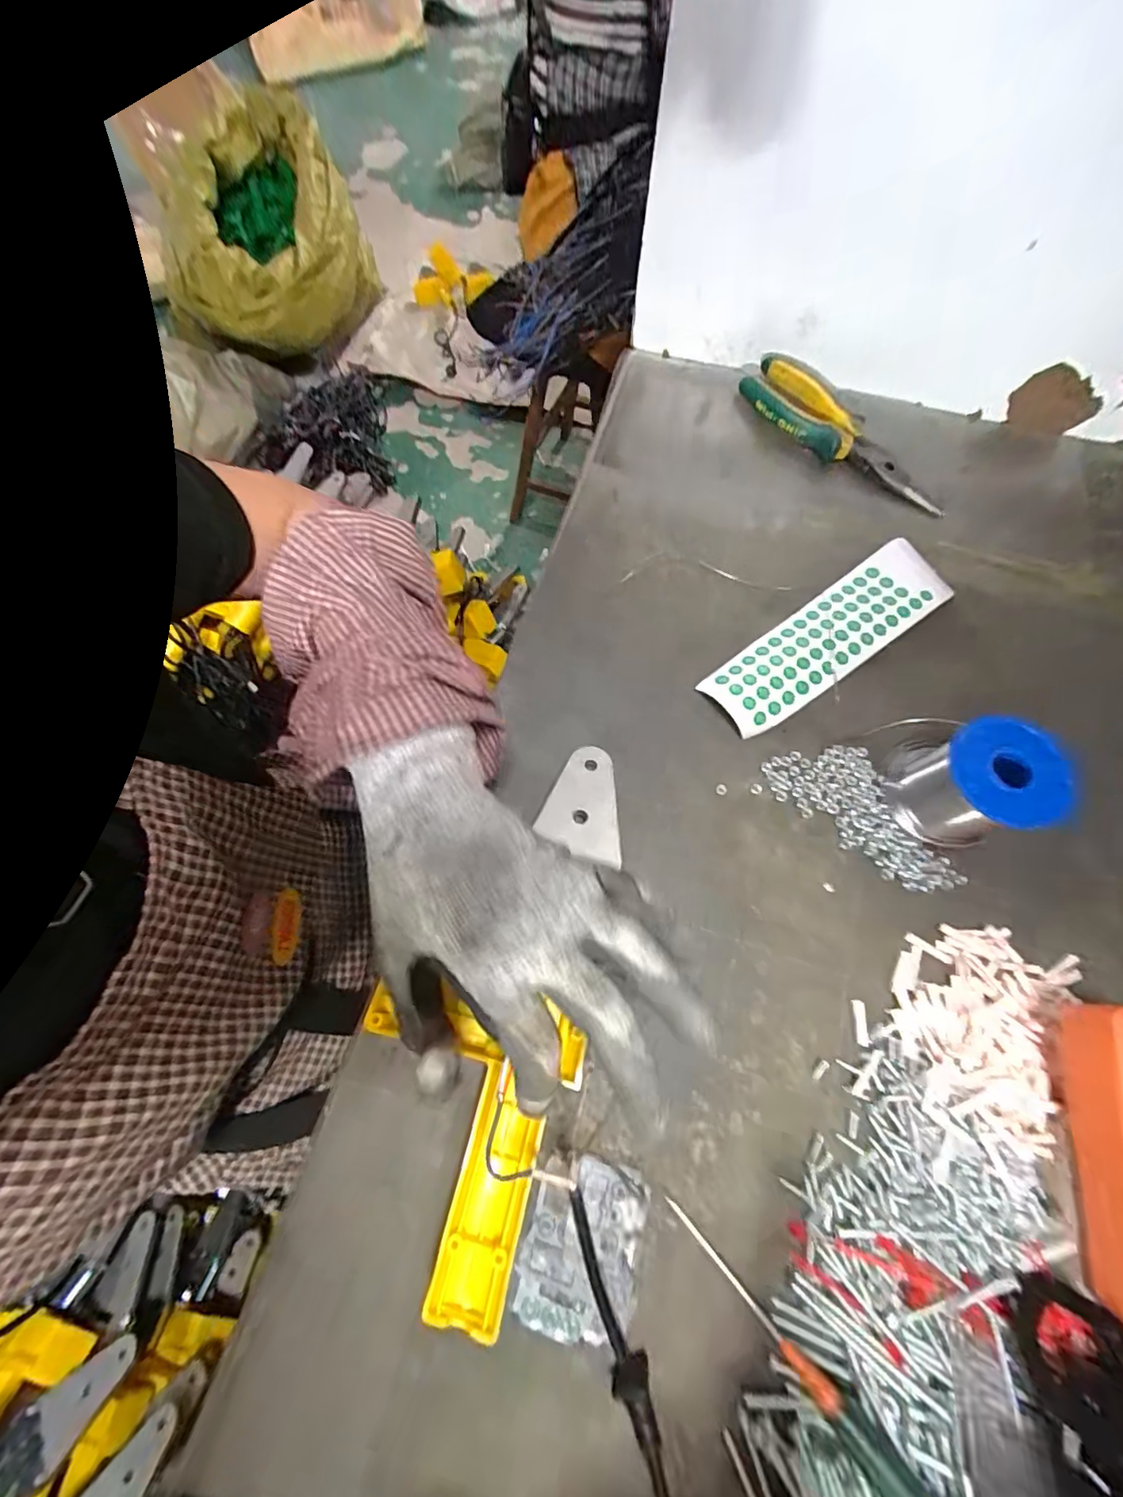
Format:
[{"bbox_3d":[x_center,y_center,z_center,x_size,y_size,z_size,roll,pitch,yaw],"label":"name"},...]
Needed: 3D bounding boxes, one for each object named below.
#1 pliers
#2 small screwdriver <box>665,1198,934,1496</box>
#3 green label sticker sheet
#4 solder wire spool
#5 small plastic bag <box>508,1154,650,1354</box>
[{"bbox_3d":[0.245,-0.272,0.457,0.196,0.027,0.062,39,74,13],"label":"pliers"},{"bbox_3d":[0.106,0.278,0.247,0.019,0.019,0.145,-42,68,-14],"label":"small screwdriver"},{"bbox_3d":[0.201,-0.085,0.392,0.213,0.015,0.058,-35,73,-13],"label":"green label sticker sheet"},{"bbox_3d":[0.249,0.020,0.324,0.063,0.065,0.073,-22,71,-8],"label":"solder wire spool"},{"bbox_3d":[0.011,0.250,0.268,0.058,0.004,0.071,11,70,4],"label":"small plastic bag"}]

